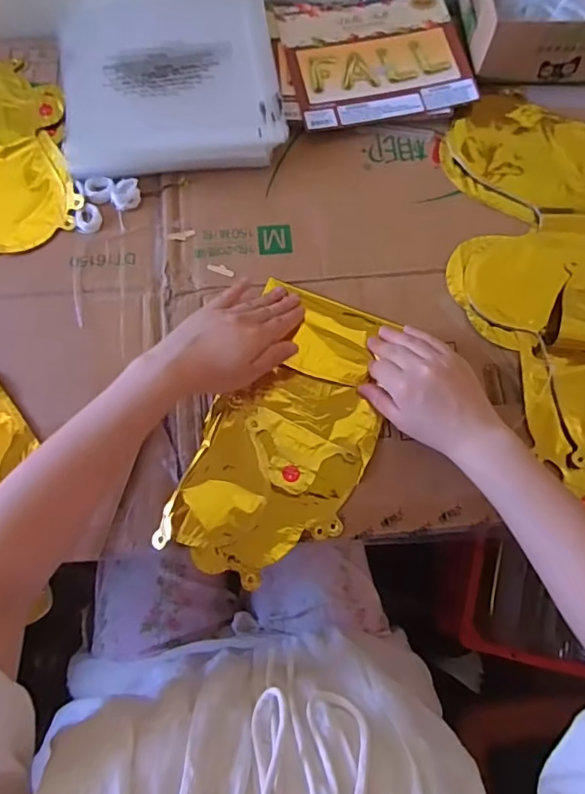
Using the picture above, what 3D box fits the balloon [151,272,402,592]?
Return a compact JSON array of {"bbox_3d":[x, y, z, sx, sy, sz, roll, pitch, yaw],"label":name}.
[{"bbox_3d":[-0.002,0.030,0.468,0.144,0.014,0.267,22,76,4],"label":"balloon"}]

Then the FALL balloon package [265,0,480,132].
[{"bbox_3d":[0.085,-0.373,0.568,0.205,0.016,0.173,-7,75,-3],"label":"FALL balloon package"}]

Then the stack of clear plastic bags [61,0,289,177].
[{"bbox_3d":[-0.127,-0.342,0.544,0.221,0.033,0.231,-4,75,-3],"label":"stack of clear plastic bags"}]

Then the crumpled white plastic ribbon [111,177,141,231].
[{"bbox_3d":[-0.168,-0.197,0.525,0.028,0.011,0.049,-11,76,-4],"label":"crumpled white plastic ribbon"}]

